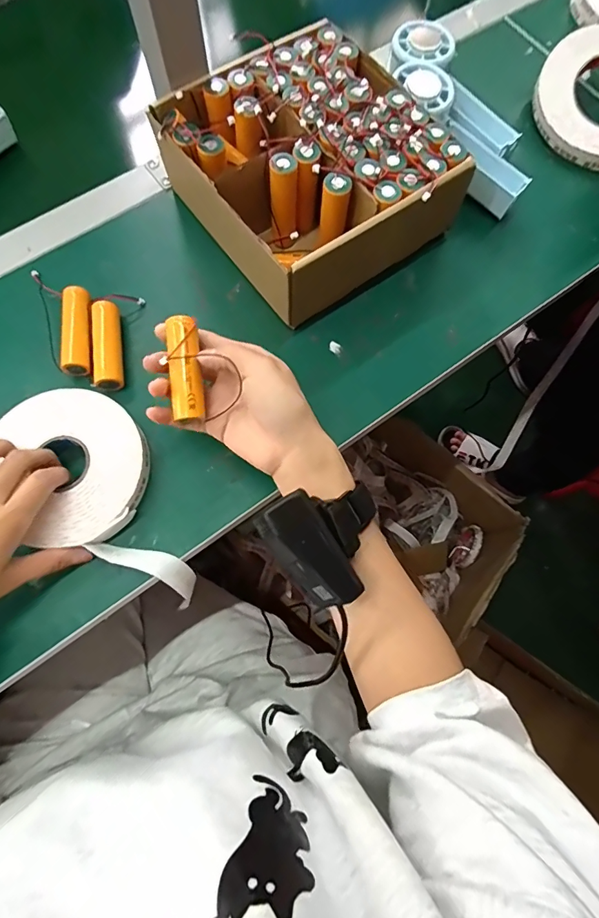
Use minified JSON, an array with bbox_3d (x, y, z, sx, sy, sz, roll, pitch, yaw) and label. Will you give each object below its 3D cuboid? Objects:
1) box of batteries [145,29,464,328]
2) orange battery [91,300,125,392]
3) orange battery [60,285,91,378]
[{"bbox_3d":[0.017,-0.248,0.372,0.217,0.078,0.193,-32,77,-10],"label":"box of batteries"},{"bbox_3d":[-0.157,-0.091,0.352,0.020,0.021,0.073,-8,74,-4],"label":"orange battery"},{"bbox_3d":[-0.179,-0.104,0.350,0.021,0.020,0.073,-3,74,-2],"label":"orange battery"}]

